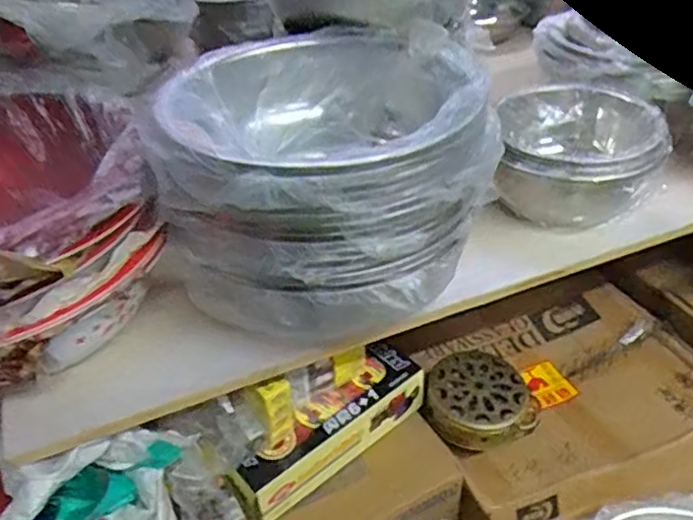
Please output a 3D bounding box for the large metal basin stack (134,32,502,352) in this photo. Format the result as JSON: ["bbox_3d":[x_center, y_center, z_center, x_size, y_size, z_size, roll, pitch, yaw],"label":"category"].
[{"bbox_3d":[-0.018,-0.120,0.770,0.365,0.196,0.393,-1,38,4],"label":"large metal basin stack"}]

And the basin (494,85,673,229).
[{"bbox_3d":[0.324,-0.153,0.907,0.220,0.115,0.233,3,38,10],"label":"basin"}]

